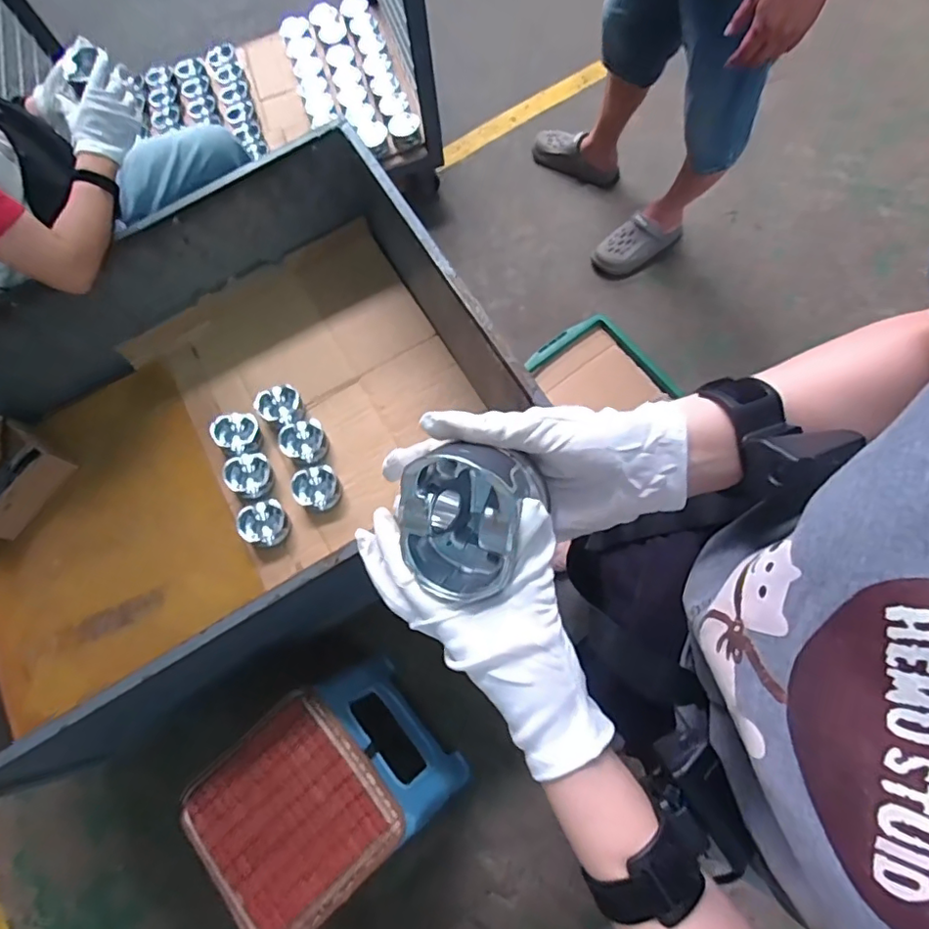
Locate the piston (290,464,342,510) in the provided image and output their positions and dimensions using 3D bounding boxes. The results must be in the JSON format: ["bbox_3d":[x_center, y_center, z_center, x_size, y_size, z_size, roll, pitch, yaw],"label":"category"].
[{"bbox_3d":[-0.283,0.045,1.067,0.091,0.041,0.086,-2,72,5],"label":"piston"}]

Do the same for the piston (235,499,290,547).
[{"bbox_3d":[-0.382,0.110,1.066,0.084,0.050,0.086,0,76,1],"label":"piston"}]

